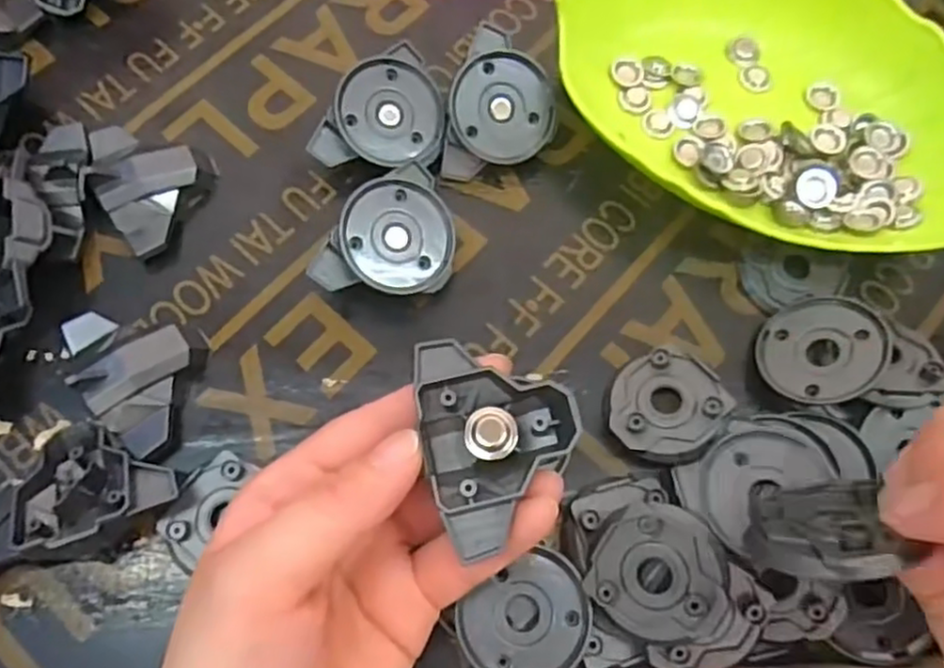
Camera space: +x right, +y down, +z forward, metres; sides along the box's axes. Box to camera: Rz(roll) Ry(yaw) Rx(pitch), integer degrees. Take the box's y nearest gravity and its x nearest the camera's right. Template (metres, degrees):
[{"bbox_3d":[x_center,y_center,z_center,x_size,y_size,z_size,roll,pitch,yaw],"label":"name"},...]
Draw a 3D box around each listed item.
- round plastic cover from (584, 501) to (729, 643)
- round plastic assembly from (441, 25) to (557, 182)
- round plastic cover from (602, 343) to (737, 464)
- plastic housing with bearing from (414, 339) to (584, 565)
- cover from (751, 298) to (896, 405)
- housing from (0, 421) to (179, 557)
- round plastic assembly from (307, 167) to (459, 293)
[{"bbox_3d":[0.057,0.072,0.212,0.039,0.004,0.039,-2,85,21],"label":"round plastic cover"},{"bbox_3d":[0.011,-0.087,0.280,0.043,0.012,0.058,21,95,-17],"label":"round plastic assembly"},{"bbox_3d":[0.067,0.025,0.246,0.039,0.011,0.039,-7,57,12],"label":"round plastic cover"},{"bbox_3d":[0.008,0.029,0.194,0.043,0.017,0.056,-5,70,-3],"label":"plastic housing with bearing"},{"bbox_3d":[0.124,0.006,0.248,0.042,0.004,0.039,-1,65,35],"label":"cover"},{"bbox_3d":[-0.125,0.055,0.230,0.047,0.023,0.047,15,70,4],"label":"housing"},{"bbox_3d":[-0.034,-0.036,0.260,0.050,0.016,0.050,1,86,-18],"label":"round plastic assembly"}]

